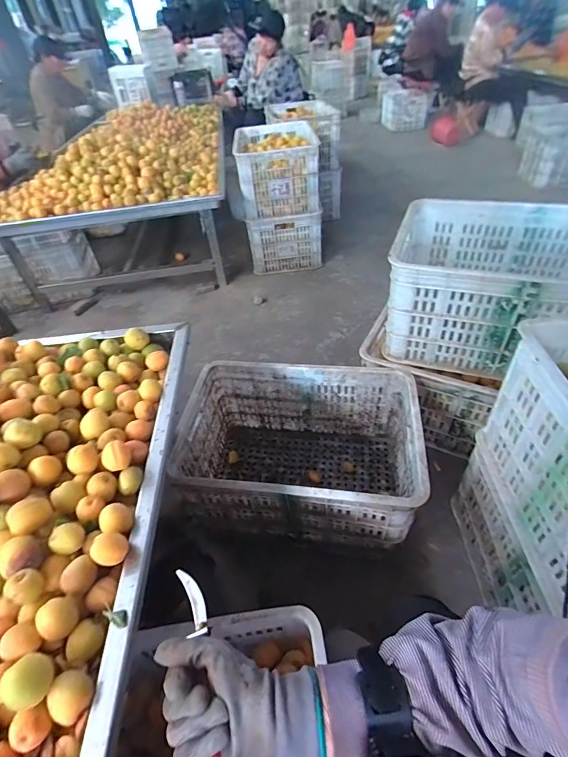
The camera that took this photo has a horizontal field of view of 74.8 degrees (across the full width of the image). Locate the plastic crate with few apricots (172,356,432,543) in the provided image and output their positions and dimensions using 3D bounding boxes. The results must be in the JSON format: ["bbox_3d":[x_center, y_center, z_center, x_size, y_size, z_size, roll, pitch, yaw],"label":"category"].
[{"bbox_3d":[0.041,0.188,0.922,0.515,0.285,0.347,3,45,10],"label":"plastic crate with few apricots"}]

